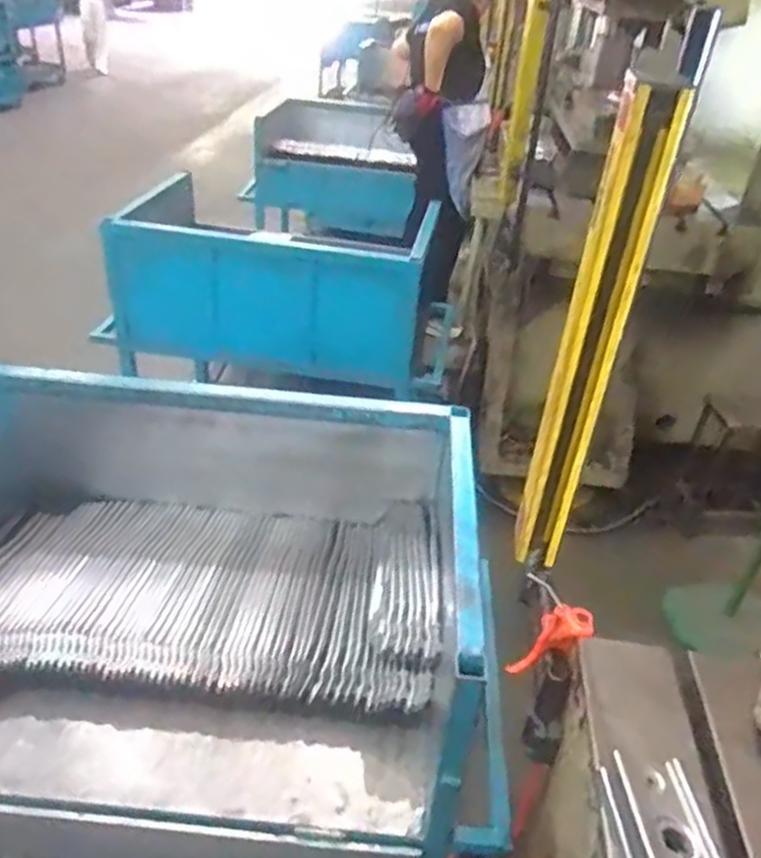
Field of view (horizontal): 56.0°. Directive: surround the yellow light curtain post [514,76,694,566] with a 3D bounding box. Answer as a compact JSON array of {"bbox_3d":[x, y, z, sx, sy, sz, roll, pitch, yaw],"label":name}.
[{"bbox_3d":[0.221,-0.072,0.780,0.062,0.547,0.035,13,35,10],"label":"yellow light curtain post"}]

